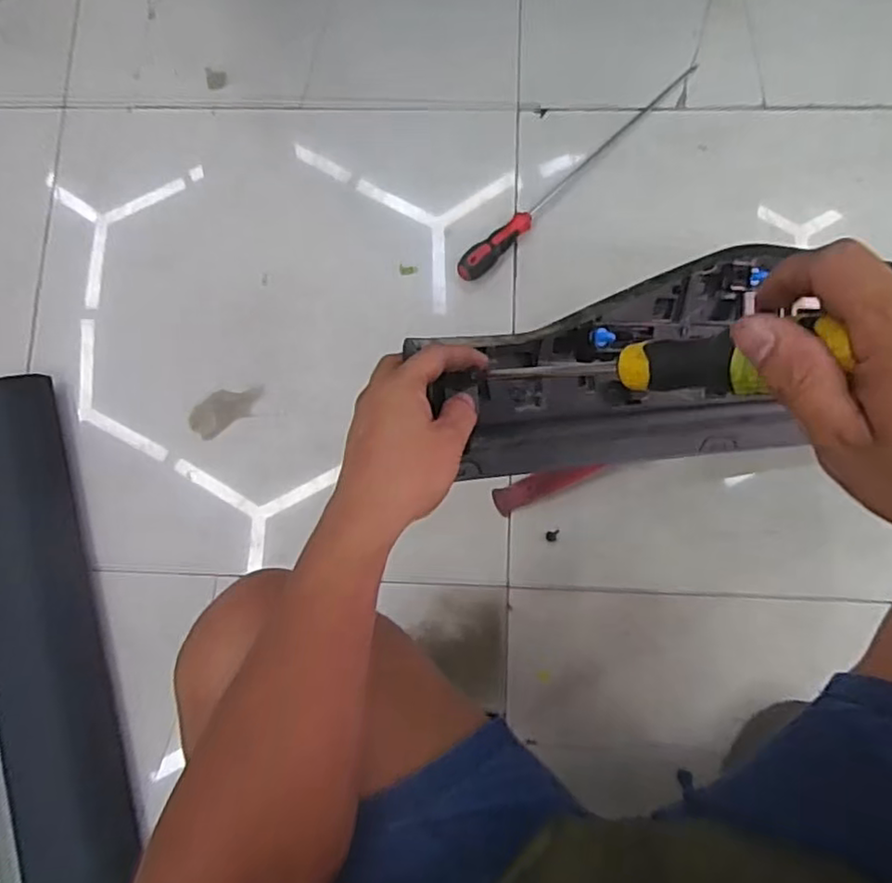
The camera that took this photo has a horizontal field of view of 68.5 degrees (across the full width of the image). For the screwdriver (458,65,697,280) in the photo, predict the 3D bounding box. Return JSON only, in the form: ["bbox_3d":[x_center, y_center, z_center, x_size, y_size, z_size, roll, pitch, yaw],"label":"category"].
[{"bbox_3d":[0.165,-0.342,0.816,0.402,0.027,0.030,-44,81,-4],"label":"screwdriver"}]

